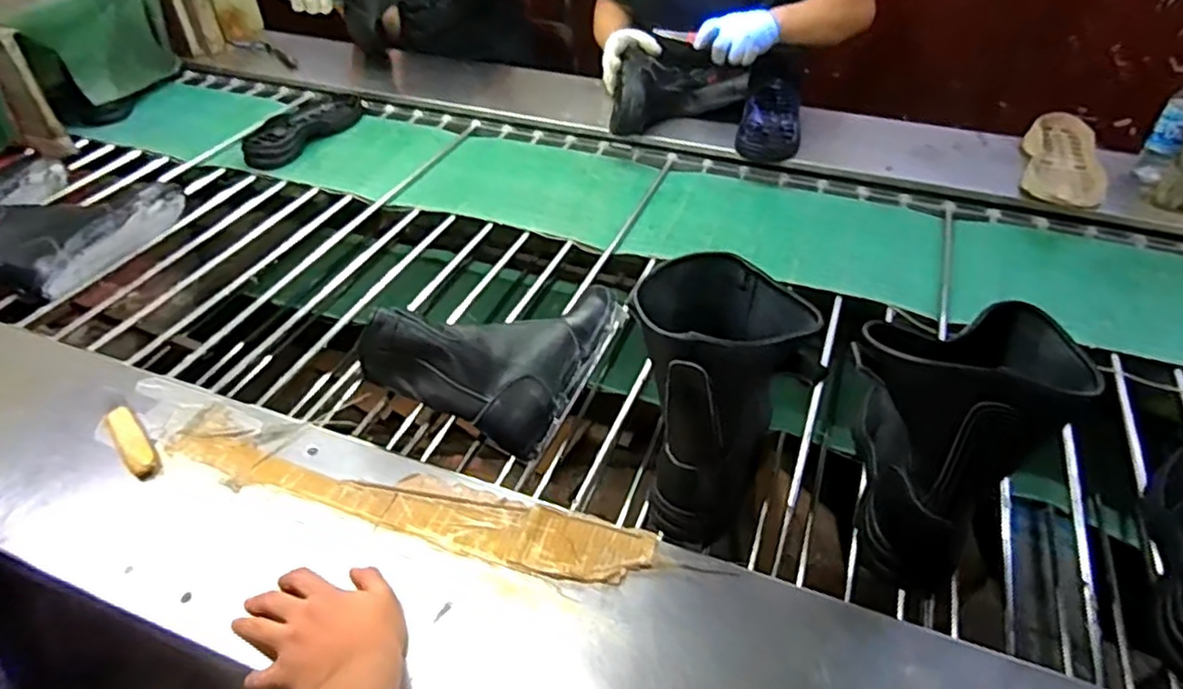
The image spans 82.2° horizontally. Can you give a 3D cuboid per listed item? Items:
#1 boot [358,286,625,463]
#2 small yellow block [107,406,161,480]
[{"bbox_3d":[-0.108,-0.024,0.821,0.213,0.122,0.250,14,43,16],"label":"boot"},{"bbox_3d":[-0.503,0.107,0.743,0.028,0.014,0.121,-31,50,-31],"label":"small yellow block"}]

